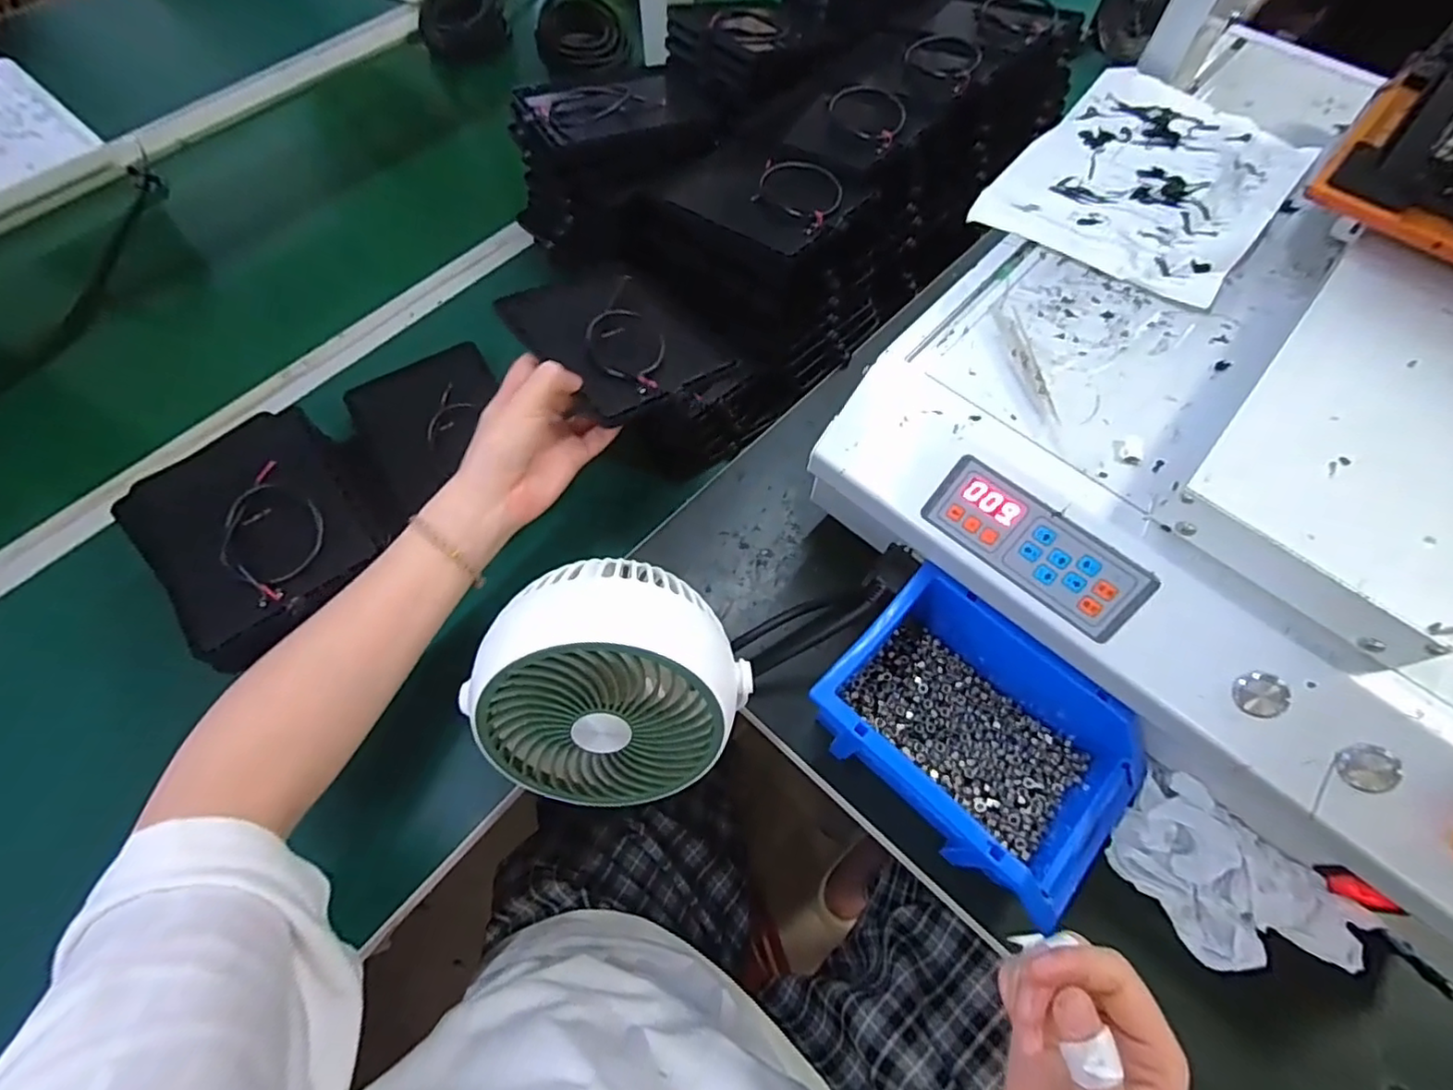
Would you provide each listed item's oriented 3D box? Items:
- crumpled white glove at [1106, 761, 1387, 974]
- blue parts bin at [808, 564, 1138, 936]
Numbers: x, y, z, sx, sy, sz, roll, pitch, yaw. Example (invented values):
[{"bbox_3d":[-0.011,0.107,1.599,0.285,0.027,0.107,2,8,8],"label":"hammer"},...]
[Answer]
[{"bbox_3d":[0.284,0.196,0.352,0.116,0.019,0.075,42,101,26],"label":"crumpled white glove"},{"bbox_3d":[0.156,0.117,0.372,0.185,0.073,0.127,37,69,17],"label":"blue parts bin"}]

